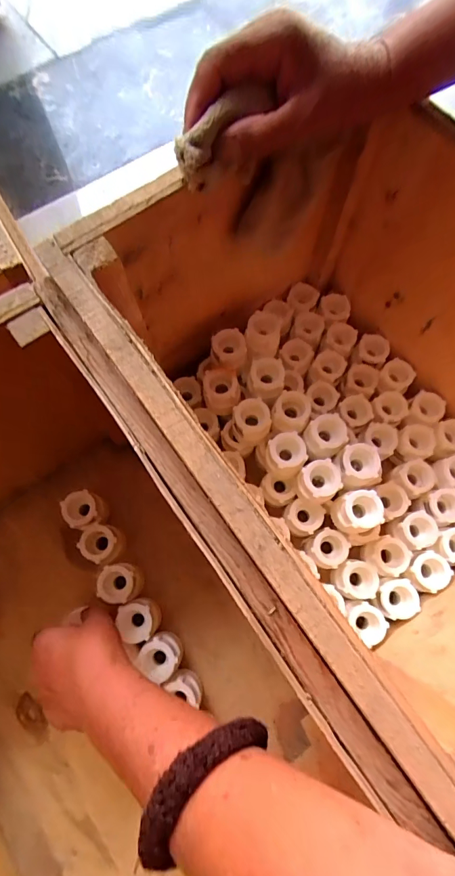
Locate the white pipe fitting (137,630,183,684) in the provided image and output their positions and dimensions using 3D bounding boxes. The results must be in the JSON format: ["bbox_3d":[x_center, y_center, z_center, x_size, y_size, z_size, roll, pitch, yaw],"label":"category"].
[{"bbox_3d":[-0.062,0.214,0.398,0.040,0.042,0.044,36,76,11],"label":"white pipe fitting"}]

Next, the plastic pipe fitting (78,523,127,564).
[{"bbox_3d":[-0.129,0.112,0.426,0.040,0.039,0.039,0,72,1],"label":"plastic pipe fitting"}]

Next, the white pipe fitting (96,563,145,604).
[{"bbox_3d":[-0.109,0.150,0.416,0.039,0.039,0.037,0,72,1],"label":"white pipe fitting"}]

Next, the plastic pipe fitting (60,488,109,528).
[{"bbox_3d":[-0.152,0.079,0.434,0.038,0.039,0.037,0,72,1],"label":"plastic pipe fitting"}]

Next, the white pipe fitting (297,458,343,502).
[{"bbox_3d":[0.090,0.045,0.400,0.037,0.046,0.036,0,72,1],"label":"white pipe fitting"}]

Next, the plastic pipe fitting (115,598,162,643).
[{"bbox_3d":[-0.087,0.182,0.404,0.039,0.033,0.038,0,72,1],"label":"plastic pipe fitting"}]

